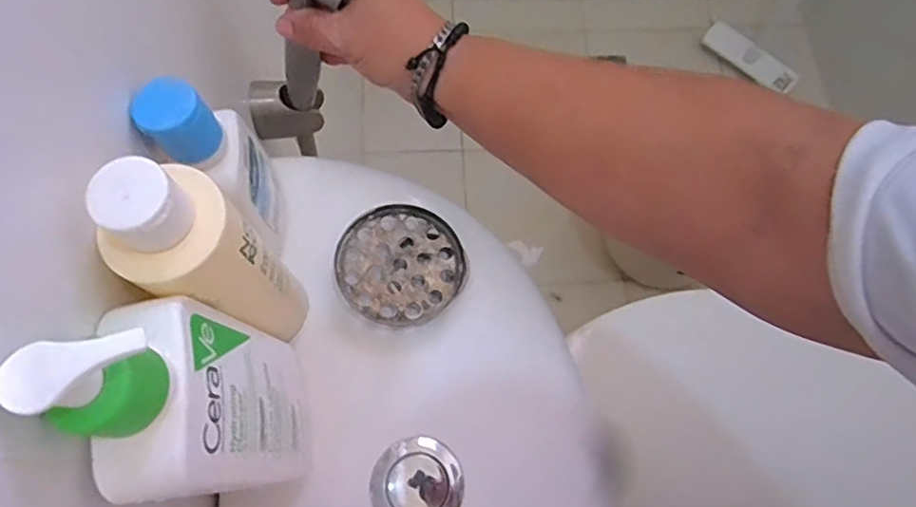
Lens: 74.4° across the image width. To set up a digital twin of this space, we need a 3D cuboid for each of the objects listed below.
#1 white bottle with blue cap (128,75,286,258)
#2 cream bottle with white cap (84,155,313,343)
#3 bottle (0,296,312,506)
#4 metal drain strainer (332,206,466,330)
[{"bbox_3d":[-0.118,-0.042,0.303,0.036,0.117,0.061,-8,72,-5],"label":"white bottle with blue cap"},{"bbox_3d":[-0.102,0.007,0.263,0.040,0.142,0.044,1,71,-2],"label":"cream bottle with white cap"},{"bbox_3d":[-0.101,0.062,0.247,0.051,0.165,0.070,-14,72,-7],"label":"bottle"},{"bbox_3d":[-0.033,0.007,0.348,0.069,0.016,0.069,1,71,-2],"label":"metal drain strainer"}]

